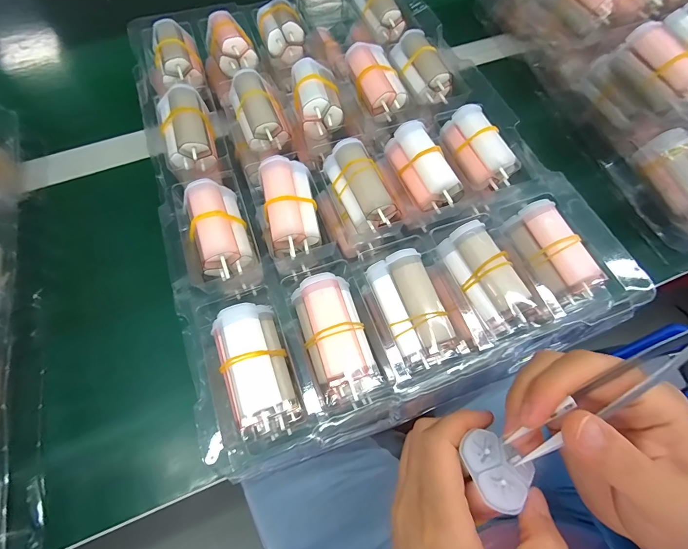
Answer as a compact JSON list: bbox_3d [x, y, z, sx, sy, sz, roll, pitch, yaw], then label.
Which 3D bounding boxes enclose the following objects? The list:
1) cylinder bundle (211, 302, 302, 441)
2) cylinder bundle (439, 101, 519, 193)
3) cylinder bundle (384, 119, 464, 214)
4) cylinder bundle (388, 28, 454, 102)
[{"bbox_3d":[-0.049,0.054,0.192,0.031,0.027,0.073,-19,67,-8],"label":"cylinder bundle"},{"bbox_3d":[0.102,-0.098,0.255,0.031,0.022,0.066,-16,66,-7],"label":"cylinder bundle"},{"bbox_3d":[0.058,-0.081,0.250,0.030,0.026,0.068,-26,68,-11],"label":"cylinder bundle"},{"bbox_3d":[0.066,-0.184,0.295,0.035,0.024,0.067,-23,68,-10],"label":"cylinder bundle"}]

